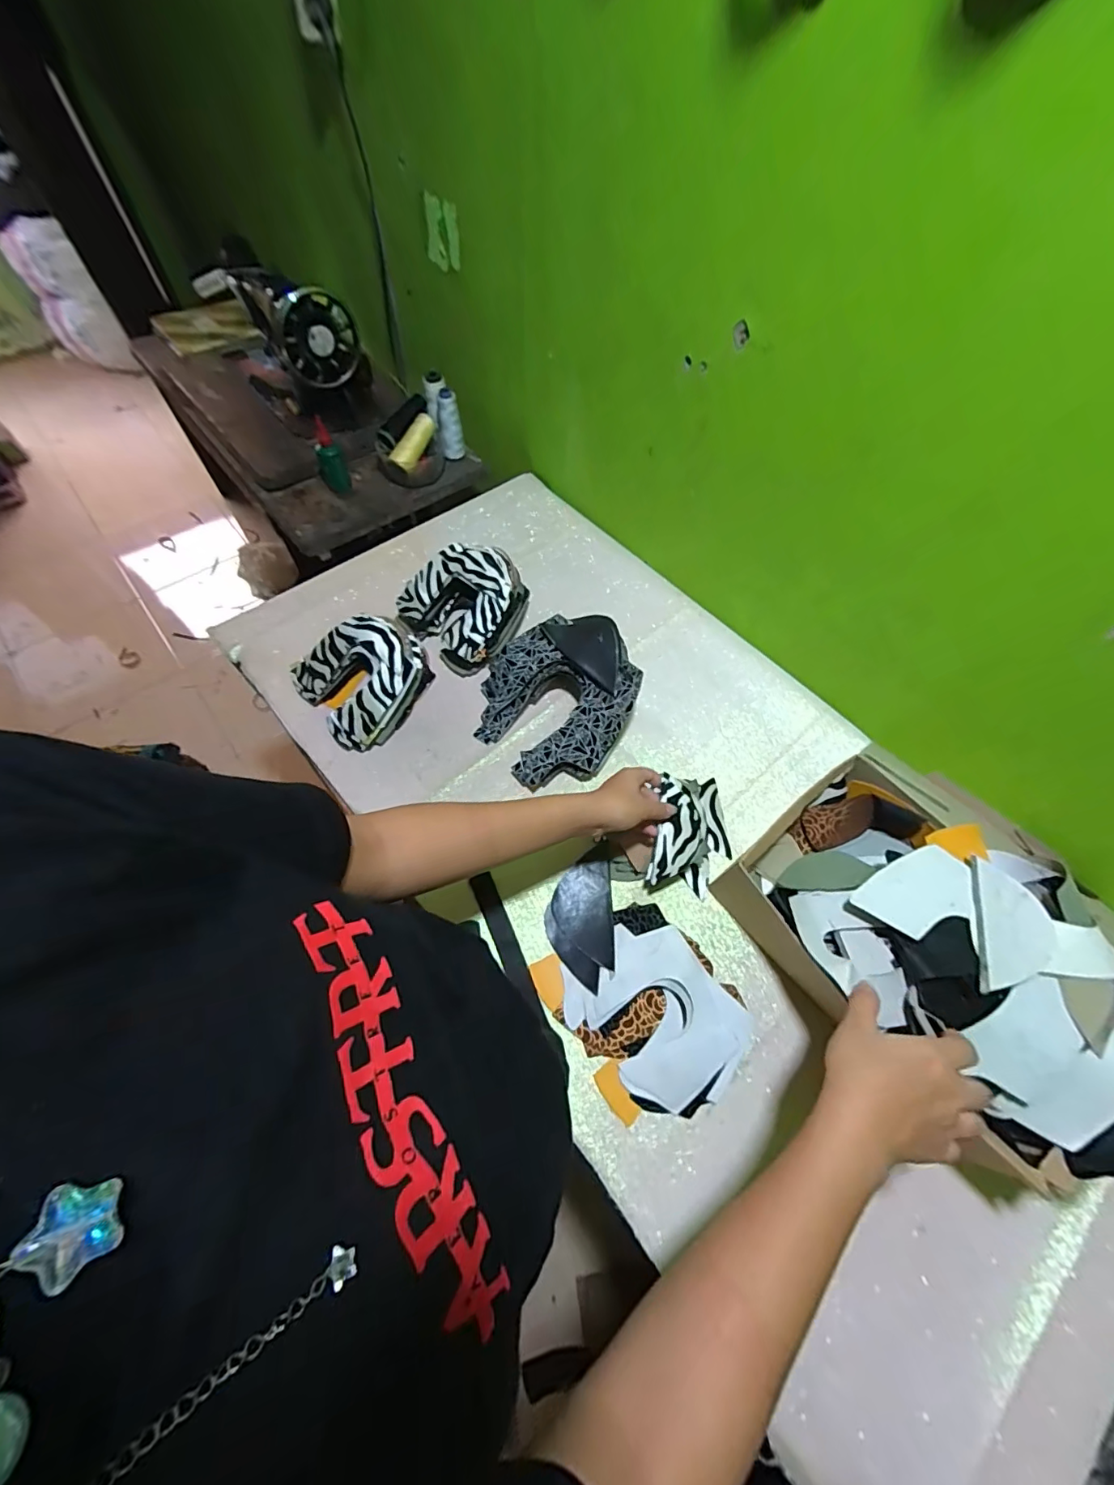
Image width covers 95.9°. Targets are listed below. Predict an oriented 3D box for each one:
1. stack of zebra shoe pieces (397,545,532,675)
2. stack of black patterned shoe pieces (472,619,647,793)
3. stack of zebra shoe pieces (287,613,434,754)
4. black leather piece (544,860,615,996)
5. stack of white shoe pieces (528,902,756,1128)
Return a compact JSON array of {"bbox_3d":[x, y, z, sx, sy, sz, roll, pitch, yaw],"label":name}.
[{"bbox_3d":[-0.127,-0.208,0.739,0.171,0.092,0.166,-39,69,-21],"label":"stack of zebra shoe pieces"},{"bbox_3d":[0.007,-0.062,0.657,0.223,0.105,0.206,-23,64,-14],"label":"stack of black patterned shoe pieces"},{"bbox_3d":[-0.257,-0.092,0.678,0.163,0.074,0.156,-37,68,-20],"label":"stack of zebra shoe pieces"},{"bbox_3d":[0.025,0.200,0.561,0.073,0.009,0.130,-1,59,2],"label":"black leather piece"},{"bbox_3d":[0.093,0.269,0.514,0.160,0.023,0.190,-33,67,-19],"label":"stack of white shoe pieces"}]

